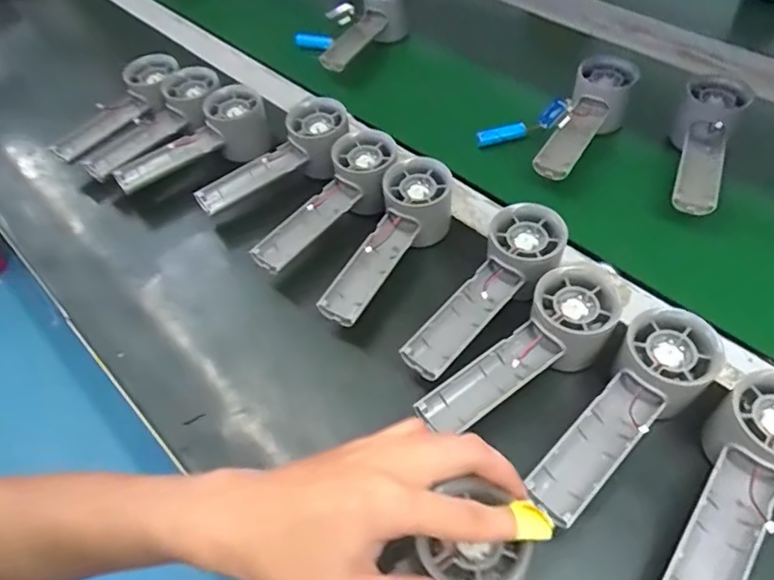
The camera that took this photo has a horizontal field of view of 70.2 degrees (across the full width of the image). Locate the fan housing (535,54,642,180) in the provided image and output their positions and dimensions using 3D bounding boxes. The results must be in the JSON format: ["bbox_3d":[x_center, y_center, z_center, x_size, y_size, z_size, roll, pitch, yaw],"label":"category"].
[{"bbox_3d":[0.187,-0.160,0.536,0.056,0.043,0.159,28,73,24],"label":"fan housing"}]

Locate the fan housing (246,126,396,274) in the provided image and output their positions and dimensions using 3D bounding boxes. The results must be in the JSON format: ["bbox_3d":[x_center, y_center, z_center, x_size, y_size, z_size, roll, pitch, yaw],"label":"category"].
[{"bbox_3d":[-0.051,-0.076,0.486,0.057,0.042,0.156,37,77,28],"label":"fan housing"}]

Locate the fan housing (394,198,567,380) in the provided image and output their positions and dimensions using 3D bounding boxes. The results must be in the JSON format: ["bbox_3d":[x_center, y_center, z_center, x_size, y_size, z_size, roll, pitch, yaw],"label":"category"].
[{"bbox_3d":[0.077,-0.002,0.407,0.058,0.034,0.156,28,60,24],"label":"fan housing"}]

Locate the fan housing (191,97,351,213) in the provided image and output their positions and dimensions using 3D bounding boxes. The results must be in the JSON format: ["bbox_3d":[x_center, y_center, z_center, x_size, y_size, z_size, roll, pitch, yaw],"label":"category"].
[{"bbox_3d":[-0.103,-0.117,0.526,0.159,0.048,0.056,-35,57,-4],"label":"fan housing"}]

